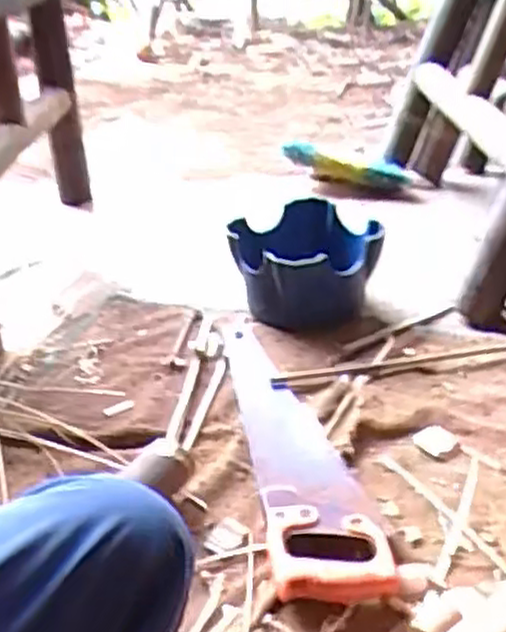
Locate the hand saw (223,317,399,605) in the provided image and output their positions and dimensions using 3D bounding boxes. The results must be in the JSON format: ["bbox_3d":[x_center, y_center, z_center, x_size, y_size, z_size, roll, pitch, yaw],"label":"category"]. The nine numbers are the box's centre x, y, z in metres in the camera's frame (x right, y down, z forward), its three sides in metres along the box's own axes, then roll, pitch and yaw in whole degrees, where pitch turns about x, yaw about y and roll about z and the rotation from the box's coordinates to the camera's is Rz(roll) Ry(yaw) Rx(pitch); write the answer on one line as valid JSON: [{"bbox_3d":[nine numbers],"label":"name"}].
[{"bbox_3d":[0.048,0.135,0.902,0.115,0.030,0.496,-7,32,-6],"label":"hand saw"}]

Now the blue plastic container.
[{"bbox_3d":[0.074,-0.073,1.142,0.199,0.154,0.176,-7,32,-5],"label":"blue plastic container"}]

